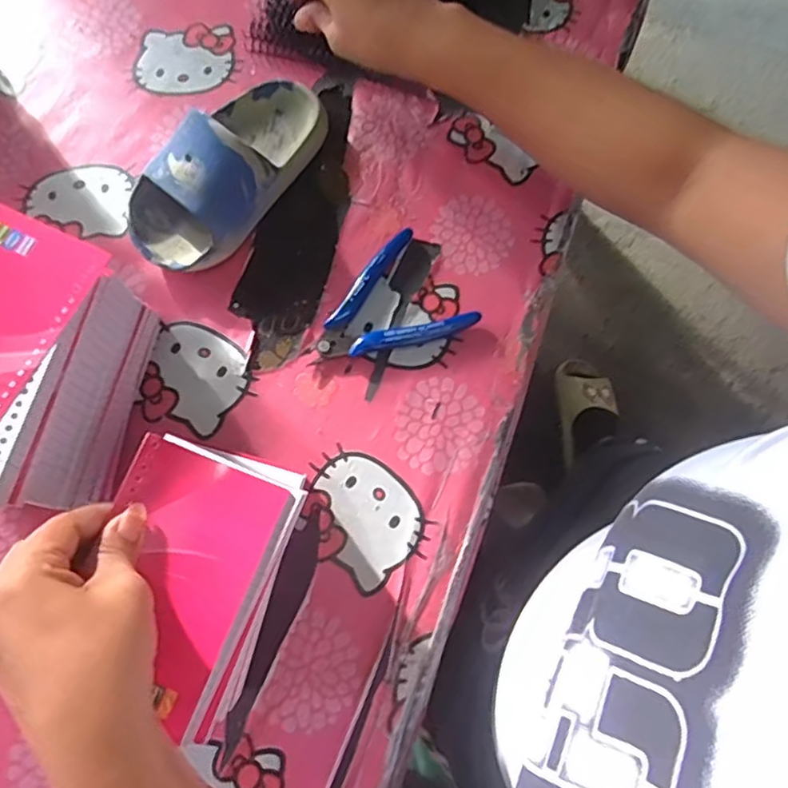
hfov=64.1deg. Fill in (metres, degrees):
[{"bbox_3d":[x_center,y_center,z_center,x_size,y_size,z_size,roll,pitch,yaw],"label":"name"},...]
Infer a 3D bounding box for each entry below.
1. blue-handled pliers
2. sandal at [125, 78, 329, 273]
[{"bbox_3d":[-0.011,-0.060,0.444,0.110,0.013,0.087,-30,74,-10],"label":"blue-handled pliers"},{"bbox_3d":[-0.118,-0.167,0.454,0.087,0.057,0.176,37,75,11],"label":"sandal"}]

